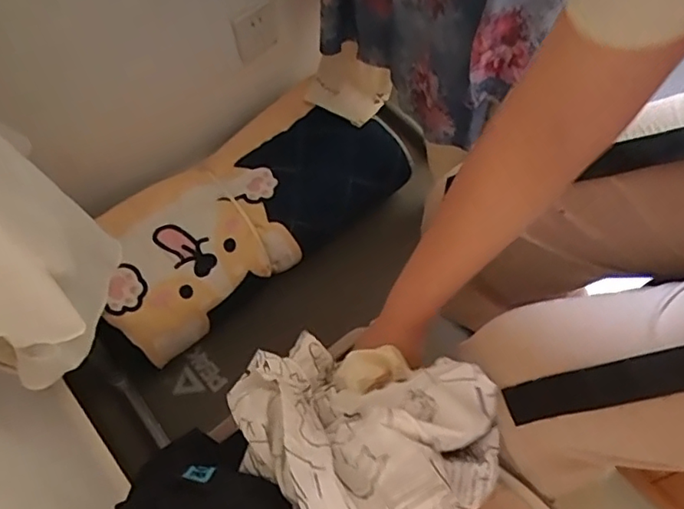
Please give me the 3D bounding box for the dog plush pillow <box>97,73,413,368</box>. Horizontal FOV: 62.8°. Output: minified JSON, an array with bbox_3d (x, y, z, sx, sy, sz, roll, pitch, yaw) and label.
[{"bbox_3d":[-0.170,-0.093,0.994,0.571,0.141,0.244,-37,66,-19],"label":"dog plush pillow"}]

